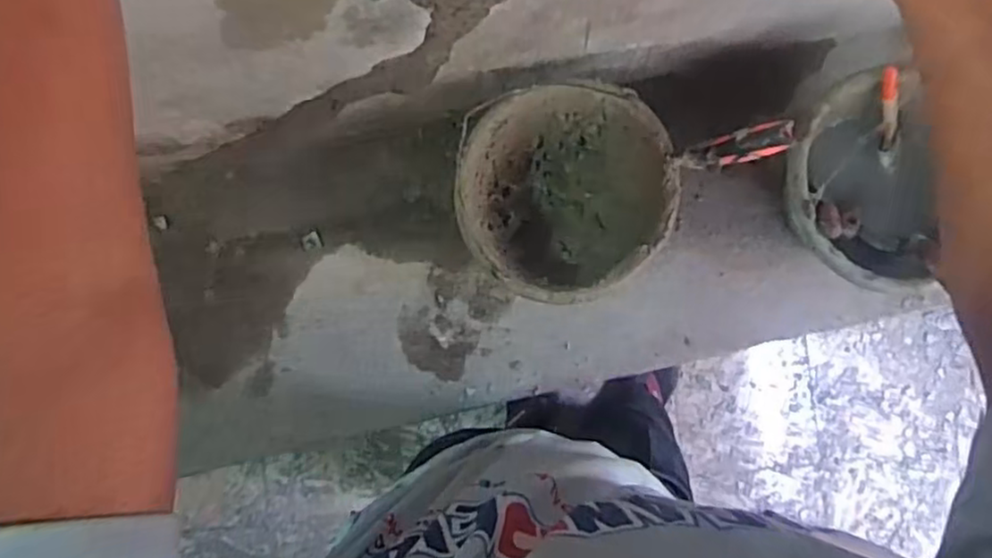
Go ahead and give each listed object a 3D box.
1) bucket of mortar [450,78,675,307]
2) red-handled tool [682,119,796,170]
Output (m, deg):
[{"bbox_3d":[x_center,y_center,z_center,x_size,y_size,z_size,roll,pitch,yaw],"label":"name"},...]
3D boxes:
[{"bbox_3d":[0.087,-0.100,0.905,0.249,0.167,0.243,0,88,2],"label":"bucket of mortar"},{"bbox_3d":[0.270,-0.147,0.790,0.126,0.015,0.036,-11,87,41],"label":"red-handled tool"}]

